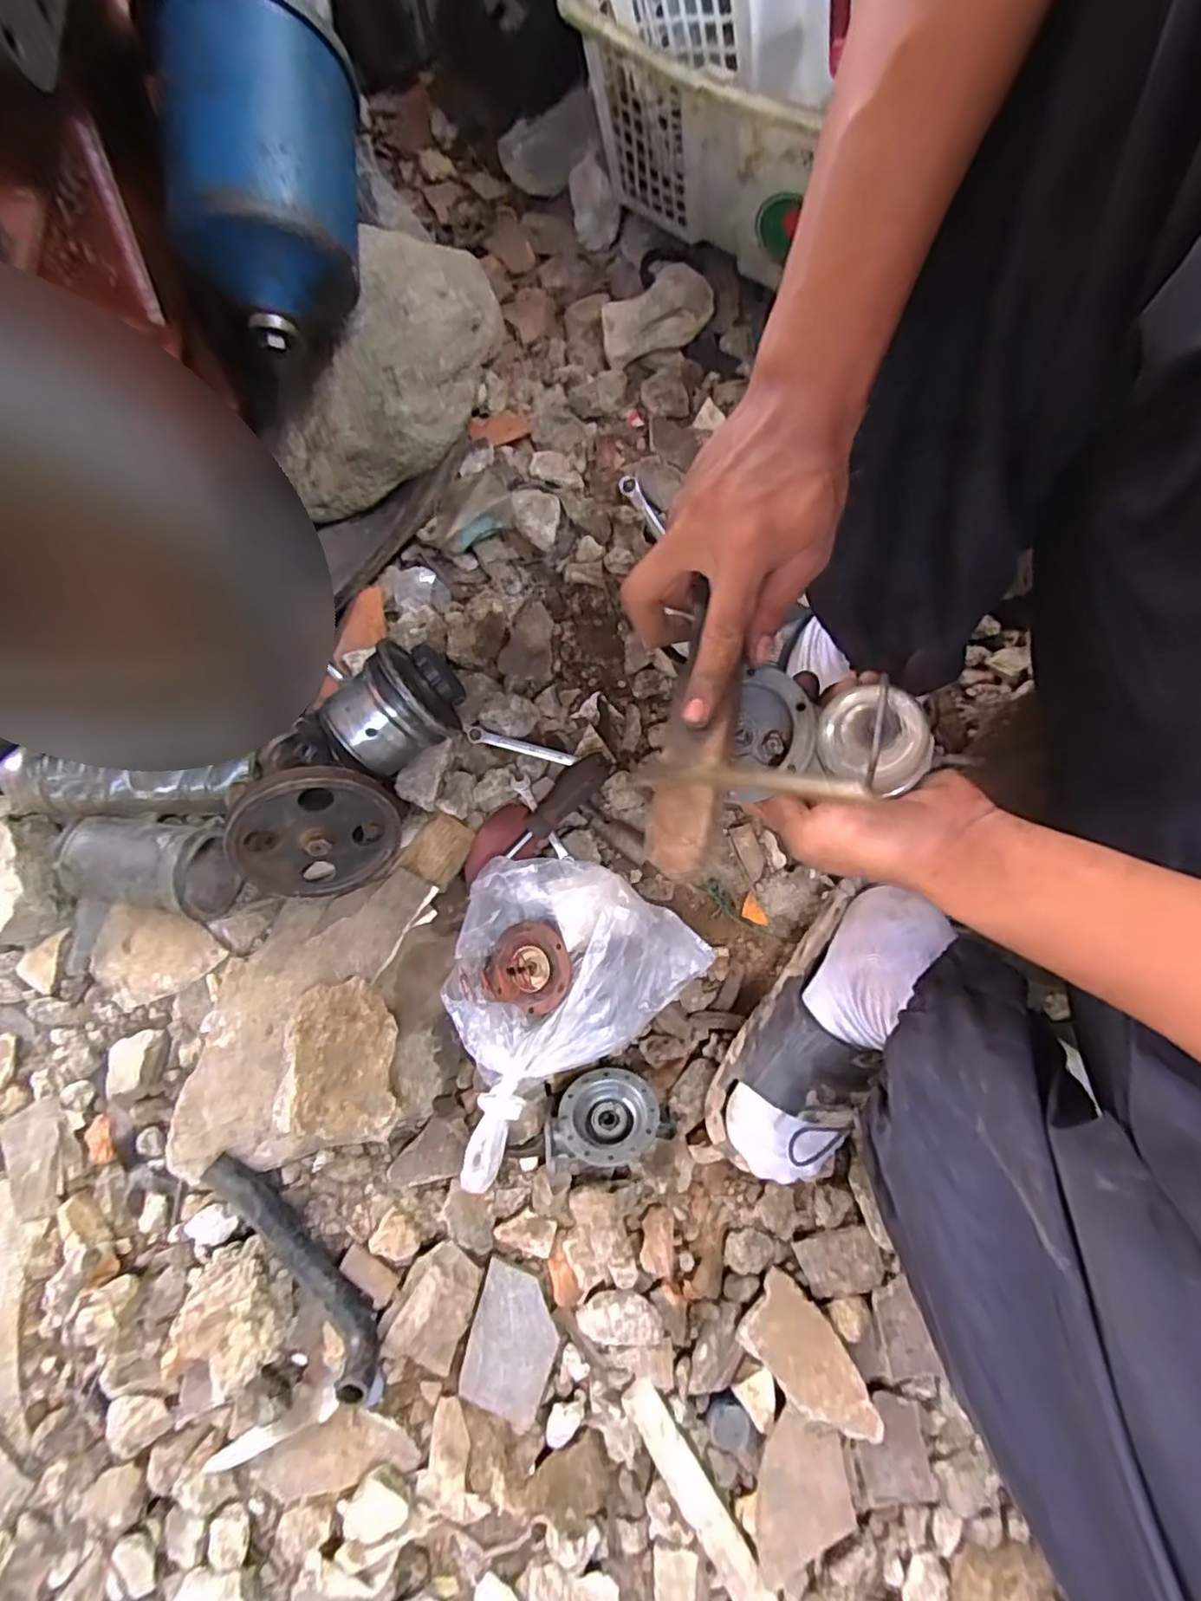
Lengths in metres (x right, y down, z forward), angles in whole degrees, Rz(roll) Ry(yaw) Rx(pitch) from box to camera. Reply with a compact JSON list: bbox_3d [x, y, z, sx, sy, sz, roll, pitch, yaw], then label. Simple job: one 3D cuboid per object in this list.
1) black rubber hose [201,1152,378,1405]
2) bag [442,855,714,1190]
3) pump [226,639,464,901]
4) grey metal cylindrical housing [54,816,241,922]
[{"bbox_3d":[-0.243,0.365,0.507,0.202,0.060,0.025,43,81,11],"label":"black rubber hose"},{"bbox_3d":[-0.060,0.155,0.543,0.264,0.066,0.184,-41,78,-8],"label":"bag"},{"bbox_3d":[-0.202,-0.025,0.539,0.201,0.133,0.163,-21,77,-1],"label":"pump"},{"bbox_3d":[-0.390,0.055,0.560,0.118,0.073,0.075,11,76,5],"label":"grey metal cylindrical housing"}]

